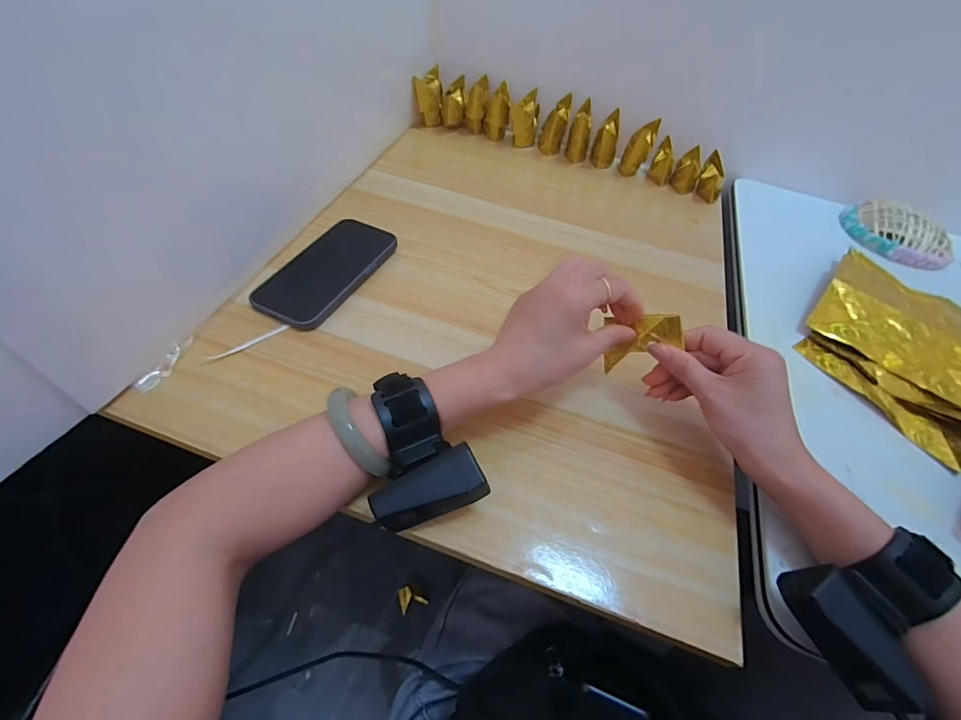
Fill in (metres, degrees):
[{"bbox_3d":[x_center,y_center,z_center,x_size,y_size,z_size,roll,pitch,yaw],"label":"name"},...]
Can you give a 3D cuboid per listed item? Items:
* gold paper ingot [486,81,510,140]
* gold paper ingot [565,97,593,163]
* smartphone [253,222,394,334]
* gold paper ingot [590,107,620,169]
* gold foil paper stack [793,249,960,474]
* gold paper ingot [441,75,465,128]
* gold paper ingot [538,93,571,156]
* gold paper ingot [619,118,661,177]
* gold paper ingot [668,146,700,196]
[{"bbox_3d":[0.026,-0.362,0.615,0.032,0.065,0.041,5,52,-2],"label":"gold paper ingot"},{"bbox_3d":[0.142,-0.319,0.593,0.031,0.071,0.050,15,52,6],"label":"gold paper ingot"},{"bbox_3d":[-0.153,-0.091,0.413,0.079,0.012,0.146,25,54,13],"label":"smartphone"},{"bbox_3d":[0.179,-0.309,0.591,0.034,0.064,0.047,17,52,7],"label":"gold paper ingot"},{"bbox_3d":[0.424,-0.023,0.412,0.165,0.029,0.243,38,58,22],"label":"gold foil paper stack"},{"bbox_3d":[-0.041,-0.376,0.617,0.034,0.066,0.042,2,52,-5],"label":"gold paper ingot"},{"bbox_3d":[0.106,-0.334,0.598,0.034,0.073,0.036,12,52,3],"label":"gold paper ingot"},{"bbox_3d":[0.219,-0.293,0.583,0.032,0.069,0.039,22,53,11],"label":"gold paper ingot"},{"bbox_3d":[0.289,-0.266,0.580,0.034,0.044,0.038,25,54,14],"label":"gold paper ingot"}]

